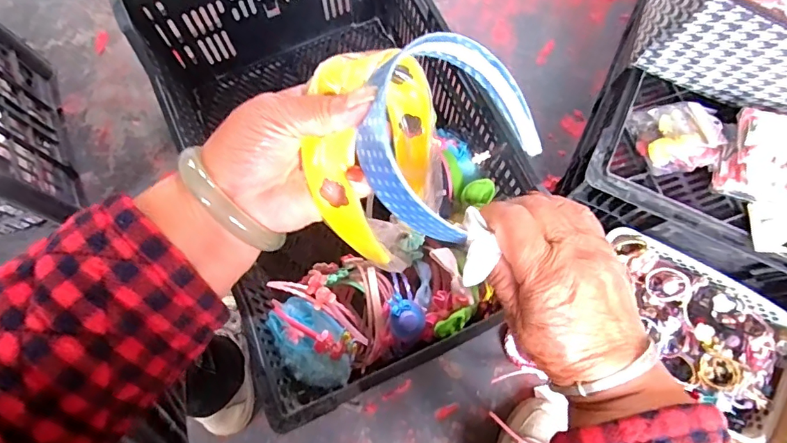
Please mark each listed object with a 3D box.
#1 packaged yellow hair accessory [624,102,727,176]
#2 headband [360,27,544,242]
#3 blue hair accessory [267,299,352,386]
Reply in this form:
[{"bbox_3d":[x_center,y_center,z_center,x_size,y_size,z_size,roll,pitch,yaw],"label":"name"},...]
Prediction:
[{"bbox_3d":[0.366,-0.109,0.620,0.100,0.046,0.095,-6,75,-3],"label":"packaged yellow hair accessory"},{"bbox_3d":[0.032,-0.054,0.284,0.115,0.027,0.101,-45,113,-26],"label":"headband"},{"bbox_3d":[-0.103,0.157,0.615,0.120,0.043,0.081,35,77,8],"label":"blue hair accessory"}]

